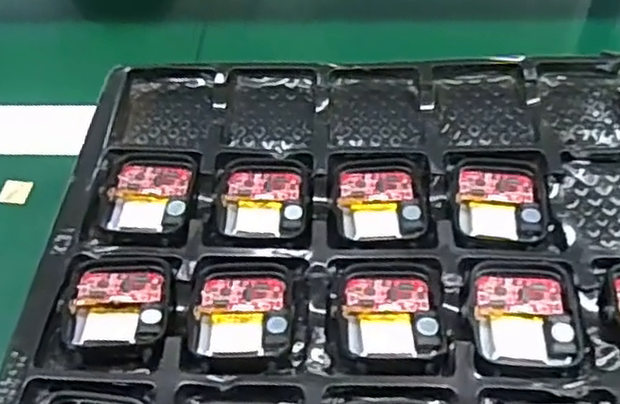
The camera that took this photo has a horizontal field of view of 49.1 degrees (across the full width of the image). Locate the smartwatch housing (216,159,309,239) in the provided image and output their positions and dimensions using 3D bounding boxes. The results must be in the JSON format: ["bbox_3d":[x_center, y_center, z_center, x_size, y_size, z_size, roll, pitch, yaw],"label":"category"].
[{"bbox_3d":[-0.020,-0.002,0.288,0.037,0.005,0.041,-1,49,2],"label":"smartwatch housing"}]

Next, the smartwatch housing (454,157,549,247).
[{"bbox_3d":[0.079,0.000,0.282,0.036,0.005,0.045,4,49,5],"label":"smartwatch housing"}]

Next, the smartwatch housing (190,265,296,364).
[{"bbox_3d":[-0.025,0.040,0.250,0.037,0.005,0.042,0,49,2],"label":"smartwatch housing"}]

